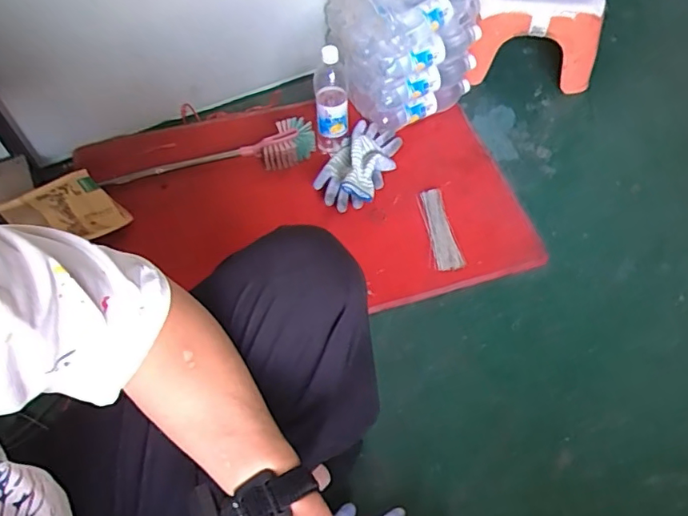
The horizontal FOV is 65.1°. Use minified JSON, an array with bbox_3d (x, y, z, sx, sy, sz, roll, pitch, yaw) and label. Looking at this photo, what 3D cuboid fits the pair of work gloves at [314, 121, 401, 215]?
[{"bbox_3d":[0.035,-0.195,1.097,0.122,0.053,0.227,27,61,17],"label":"pair of work gloves"}]

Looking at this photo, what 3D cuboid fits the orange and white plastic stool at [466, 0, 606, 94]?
[{"bbox_3d":[0.439,-0.543,1.254,0.280,0.193,0.267,8,58,6],"label":"orange and white plastic stool"}]

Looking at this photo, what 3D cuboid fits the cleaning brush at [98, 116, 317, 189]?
[{"bbox_3d":[-0.278,-0.202,1.121,0.444,0.048,0.091,-17,58,-10],"label":"cleaning brush"}]

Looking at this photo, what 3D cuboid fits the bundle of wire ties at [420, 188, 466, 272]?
[{"bbox_3d":[0.184,-0.061,1.038,0.045,0.024,0.187,-8,57,-4],"label":"bundle of wire ties"}]

